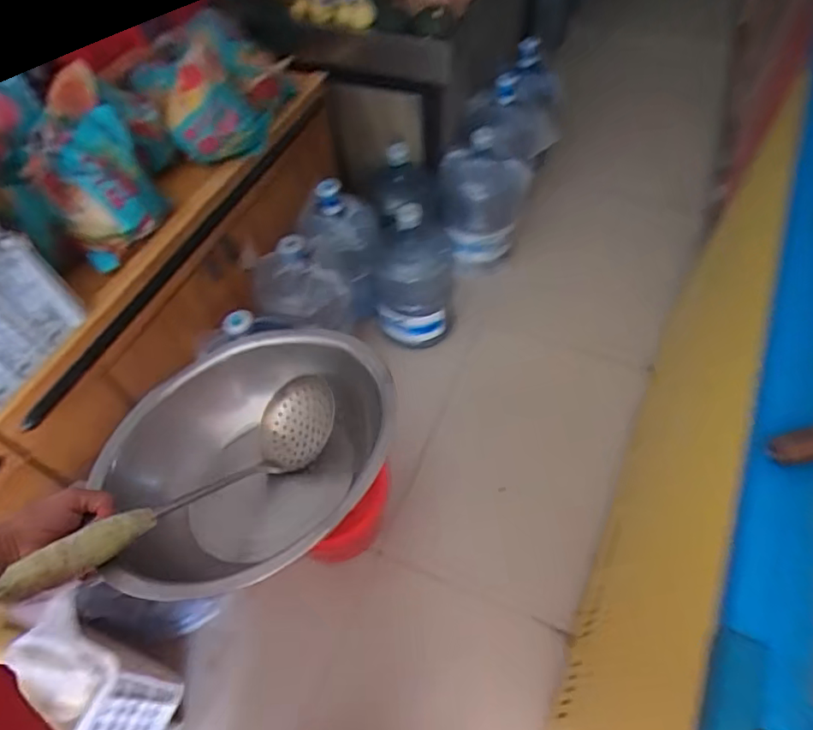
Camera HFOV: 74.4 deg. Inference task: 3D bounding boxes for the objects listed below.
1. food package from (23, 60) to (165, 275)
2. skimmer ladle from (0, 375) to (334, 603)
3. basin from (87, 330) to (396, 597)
[{"bbox_3d":[-0.595,-0.382,1.013,0.171,0.108,0.361,-16,80,-7],"label":"food package"},{"bbox_3d":[-0.201,0.114,0.523,0.081,0.063,0.337,32,39,24],"label":"skimmer ladle"},{"bbox_3d":[-0.149,0.087,0.552,0.267,0.118,0.293,-2,55,3],"label":"basin"}]

